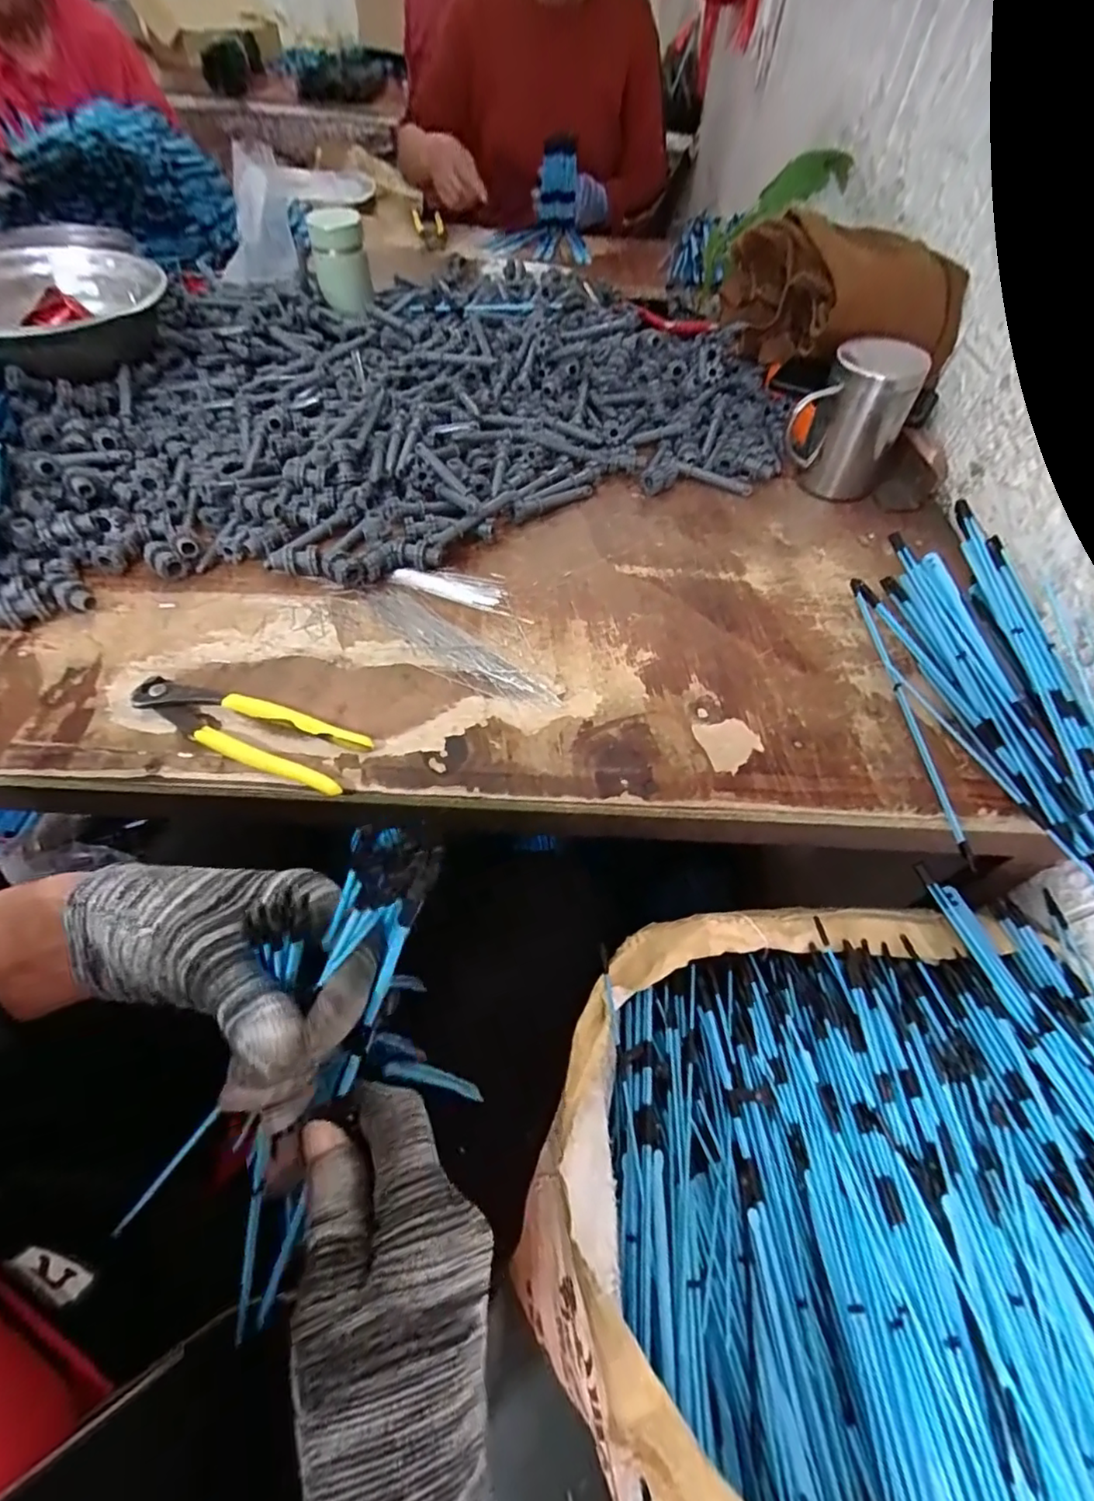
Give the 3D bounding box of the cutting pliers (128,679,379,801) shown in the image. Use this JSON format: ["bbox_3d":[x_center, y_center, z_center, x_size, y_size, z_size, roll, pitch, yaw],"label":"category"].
[{"bbox_3d":[-0.200,-0.013,0.399,0.156,0.016,0.044,17,56,8],"label":"cutting pliers"}]

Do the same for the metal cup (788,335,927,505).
[{"bbox_3d":[0.302,-0.333,0.591,0.097,0.124,0.097,2,55,-3],"label":"metal cup"}]

